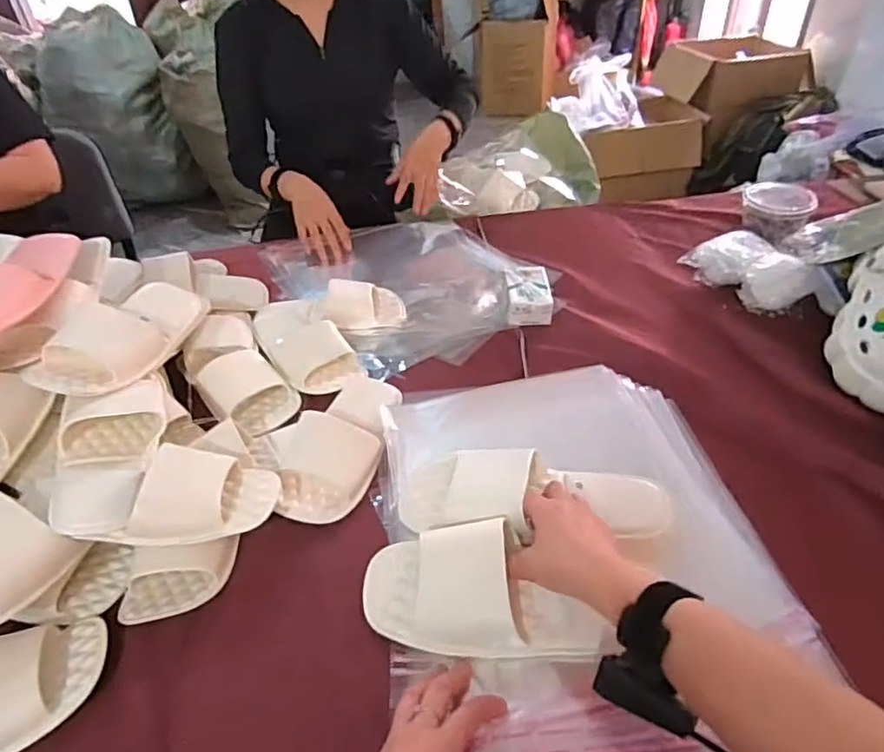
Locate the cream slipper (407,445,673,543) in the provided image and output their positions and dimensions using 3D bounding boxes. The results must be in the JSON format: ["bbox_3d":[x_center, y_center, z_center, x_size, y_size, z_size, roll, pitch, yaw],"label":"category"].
[{"bbox_3d":[0.095,0.122,0.619,0.273,0.059,0.099,3,40,1],"label":"cream slipper"}]

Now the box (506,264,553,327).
[{"bbox_3d":[0.135,-0.126,0.918,0.066,0.043,0.126,-1,40,3],"label":"box"}]

